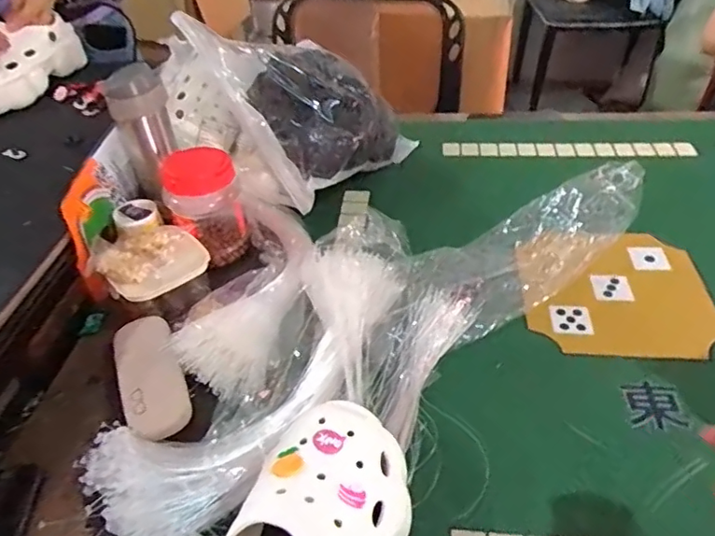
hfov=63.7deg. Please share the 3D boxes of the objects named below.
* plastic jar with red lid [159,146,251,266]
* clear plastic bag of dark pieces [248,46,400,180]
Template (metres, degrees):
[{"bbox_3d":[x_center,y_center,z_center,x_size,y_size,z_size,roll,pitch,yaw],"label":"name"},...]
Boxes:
[{"bbox_3d":[-0.193,-0.078,0.741,0.092,0.137,0.077,-14,42,-15],"label":"plastic jar with red lid"},{"bbox_3d":[-0.051,-0.213,0.853,0.162,0.176,0.222,16,43,19],"label":"clear plastic bag of dark pieces"}]

